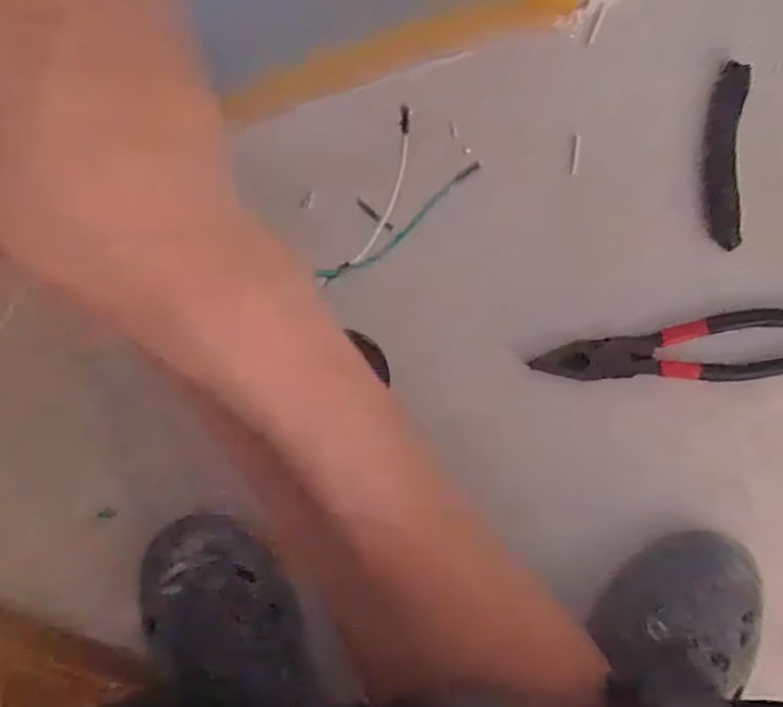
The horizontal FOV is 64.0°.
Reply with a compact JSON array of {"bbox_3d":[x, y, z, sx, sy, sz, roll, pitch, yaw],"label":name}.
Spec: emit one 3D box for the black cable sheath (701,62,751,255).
[{"bbox_3d":[0.236,-0.138,0.439,0.028,0.012,0.124,0,97,2],"label":"black cable sheath"}]

